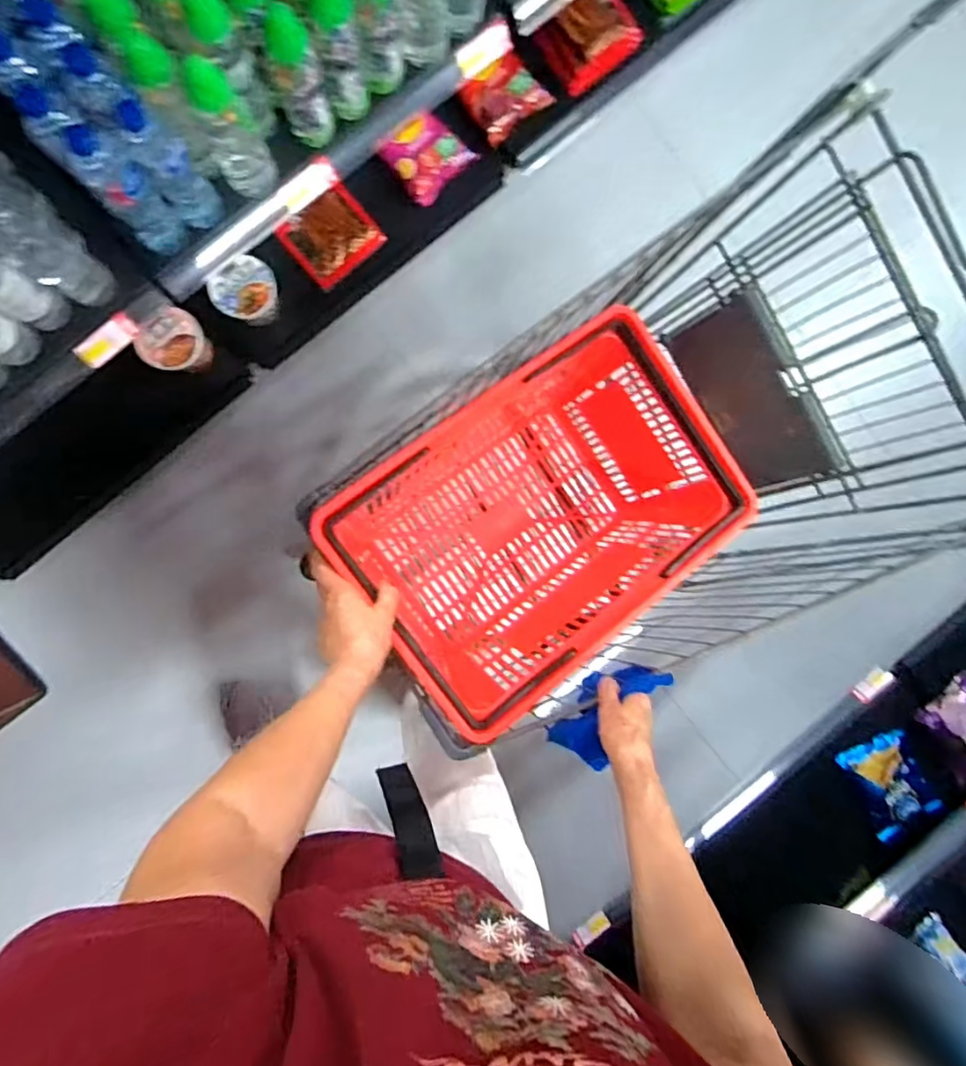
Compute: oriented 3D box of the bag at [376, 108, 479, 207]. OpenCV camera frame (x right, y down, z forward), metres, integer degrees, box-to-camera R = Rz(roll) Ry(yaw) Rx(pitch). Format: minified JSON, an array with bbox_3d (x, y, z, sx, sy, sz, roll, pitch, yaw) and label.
[{"bbox_3d":[-0.118,-0.796,1.245,0.149,0.029,0.147,-37,128,15],"label":"bag"}]

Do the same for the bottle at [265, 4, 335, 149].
[{"bbox_3d":[-0.262,-0.635,0.854,0.071,0.206,0.068,-17,94,-4],"label":"bottle"}]

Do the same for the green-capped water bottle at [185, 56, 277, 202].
[{"bbox_3d":[-0.364,-0.578,0.843,0.080,0.243,0.077,0,92,-5],"label":"green-capped water bottle"}]

